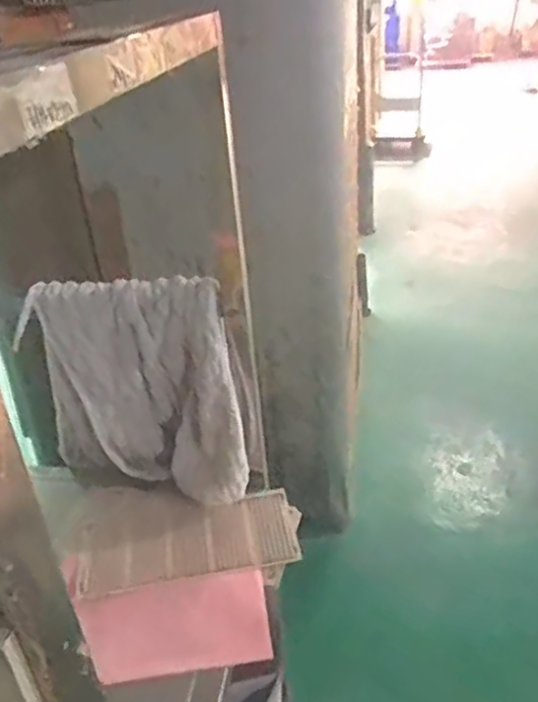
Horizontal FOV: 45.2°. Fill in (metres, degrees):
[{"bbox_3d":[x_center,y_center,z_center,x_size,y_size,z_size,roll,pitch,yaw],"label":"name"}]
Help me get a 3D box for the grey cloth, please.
[{"bbox_3d":[-0.211,0.057,1.059,0.374,0.364,0.111,8,32,20],"label":"grey cloth"}]

